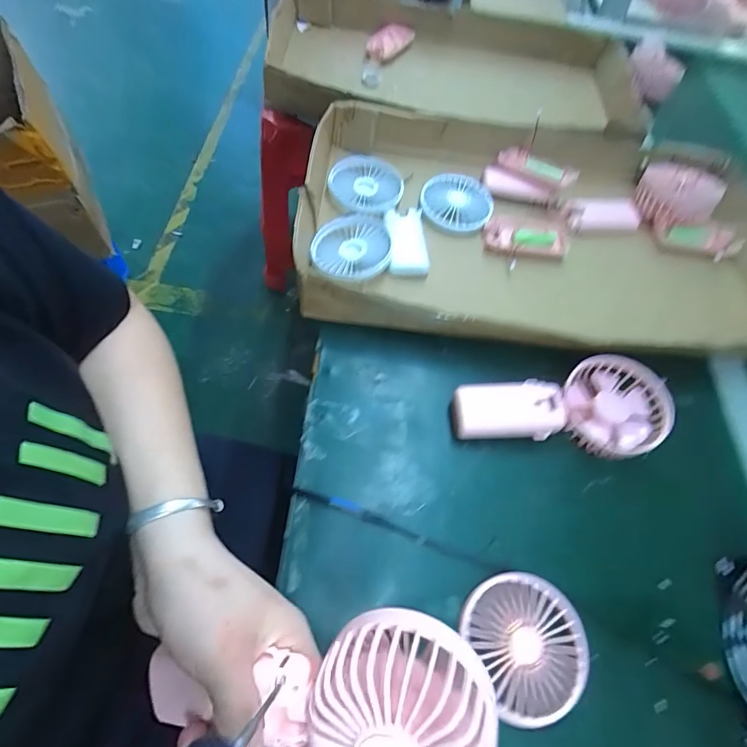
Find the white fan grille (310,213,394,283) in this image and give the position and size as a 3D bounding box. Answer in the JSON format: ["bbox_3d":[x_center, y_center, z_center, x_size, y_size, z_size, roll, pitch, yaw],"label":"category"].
[{"bbox_3d":[-0.022,-0.136,0.447,0.082,0.018,0.083,20,61,4],"label":"white fan grille"}]

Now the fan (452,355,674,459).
[{"bbox_3d":[0.168,0.029,0.381,0.189,0.031,0.086,3,61,-5],"label":"fan"}]

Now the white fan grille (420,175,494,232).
[{"bbox_3d":[0.103,-0.206,0.514,0.081,0.026,0.083,3,61,-5],"label":"white fan grille"}]

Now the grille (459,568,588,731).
[{"bbox_3d":[0.110,0.191,0.299,0.081,0.012,0.087,3,61,-5],"label":"grille"}]

